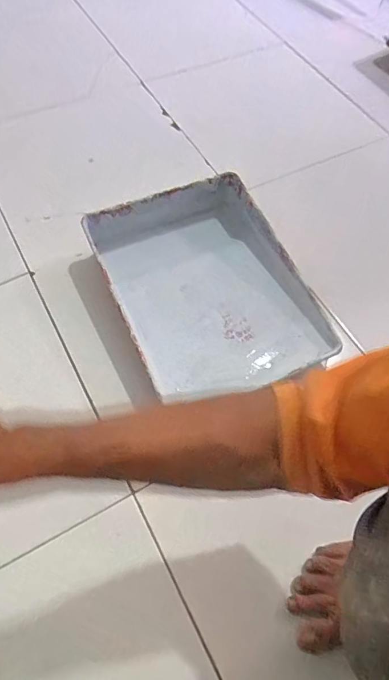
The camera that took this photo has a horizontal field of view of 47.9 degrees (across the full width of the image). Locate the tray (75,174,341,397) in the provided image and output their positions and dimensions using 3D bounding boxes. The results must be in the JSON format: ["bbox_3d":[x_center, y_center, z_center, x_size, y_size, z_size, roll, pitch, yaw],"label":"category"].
[{"bbox_3d":[0.018,-0.078,0.678,0.271,0.082,0.359,-21,64,-16],"label":"tray"}]

